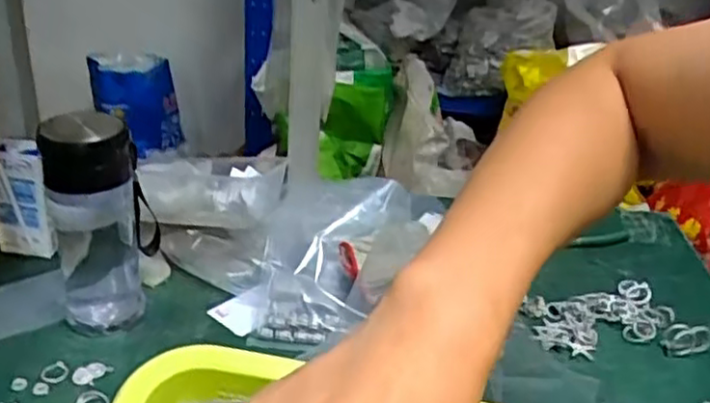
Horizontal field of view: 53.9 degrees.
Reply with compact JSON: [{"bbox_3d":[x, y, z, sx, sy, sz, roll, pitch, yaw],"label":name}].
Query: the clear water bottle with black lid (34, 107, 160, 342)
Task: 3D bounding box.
[{"bbox_3d":[-0.213,0.014,0.593,0.081,0.188,0.077,-6,28,-17],"label":"clear water bottle with black lid"}]

